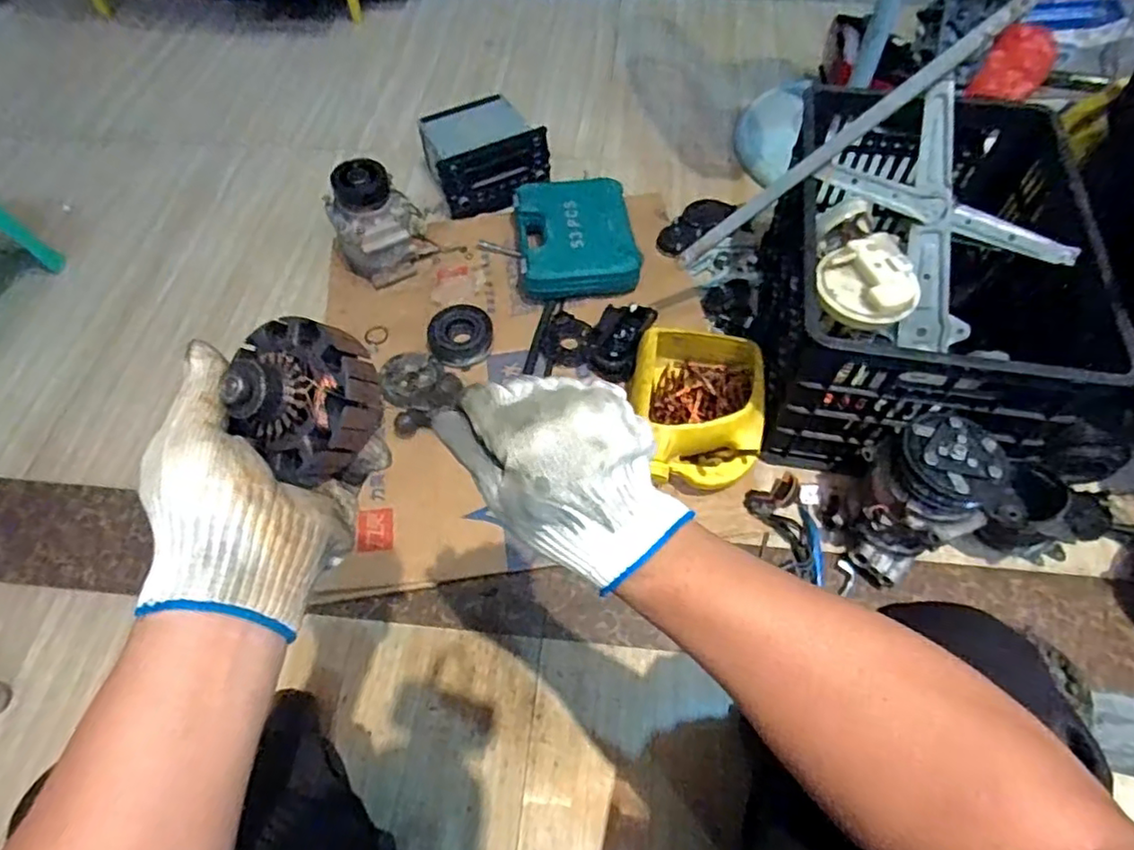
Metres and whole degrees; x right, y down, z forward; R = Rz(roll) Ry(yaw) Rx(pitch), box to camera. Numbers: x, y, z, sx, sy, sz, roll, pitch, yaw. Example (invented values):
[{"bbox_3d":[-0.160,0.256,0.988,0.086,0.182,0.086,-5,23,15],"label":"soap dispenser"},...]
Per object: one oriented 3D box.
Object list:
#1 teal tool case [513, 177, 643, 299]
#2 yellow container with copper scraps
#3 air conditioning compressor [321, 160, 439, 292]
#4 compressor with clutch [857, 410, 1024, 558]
[{"bbox_3d":[0.014,-0.327,1.113,0.206,0.073,0.248,-10,59,-4],"label":"teal tool case"},{"bbox_3d":[0.181,-0.021,0.885,0.175,0.095,0.216,5,59,5],"label":"yellow container with copper scraps"},{"bbox_3d":[-0.321,-0.347,1.075,0.158,0.184,0.112,-22,60,-11],"label":"air conditioning compressor"},{"bbox_3d":[0.423,0.080,0.757,0.116,0.163,0.120,13,60,10],"label":"compressor with clutch"}]

